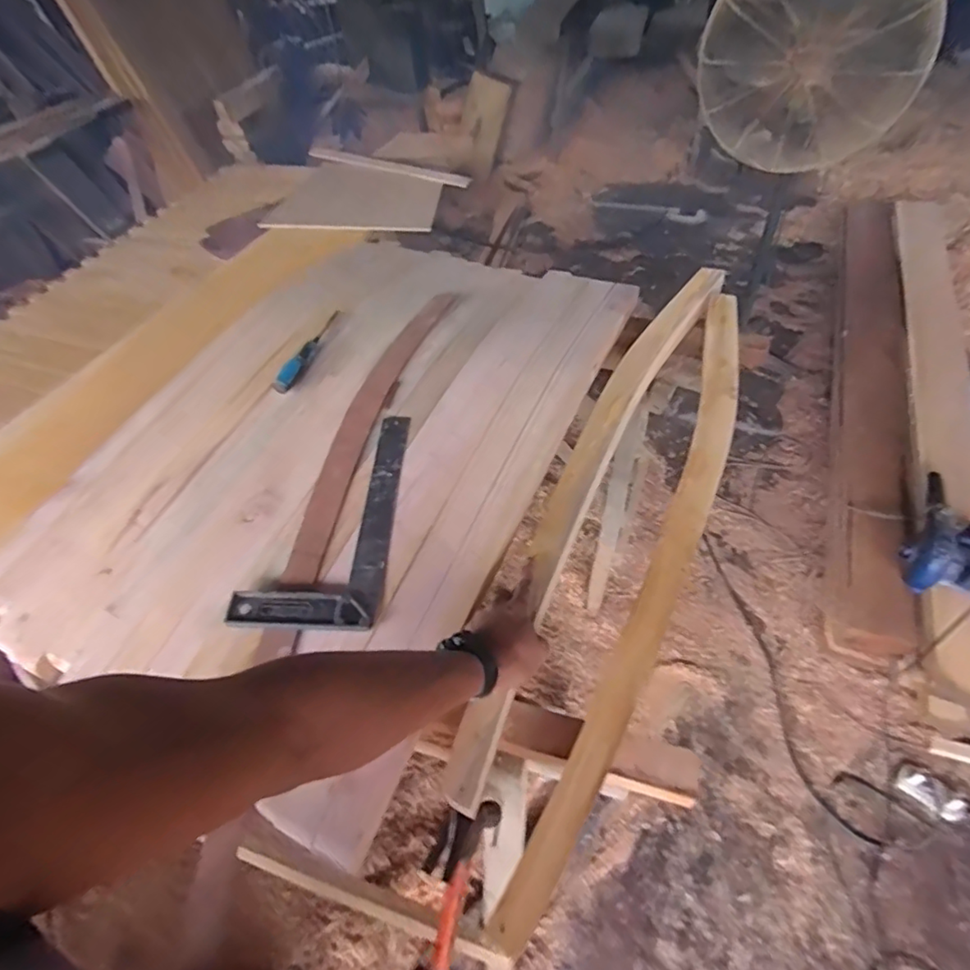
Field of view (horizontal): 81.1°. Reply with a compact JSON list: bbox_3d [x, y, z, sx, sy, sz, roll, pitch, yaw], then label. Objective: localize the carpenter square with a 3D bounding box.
[{"bbox_3d":[-0.218,0.036,0.805,0.182,0.020,0.349,1,50,5],"label":"carpenter square"}]

